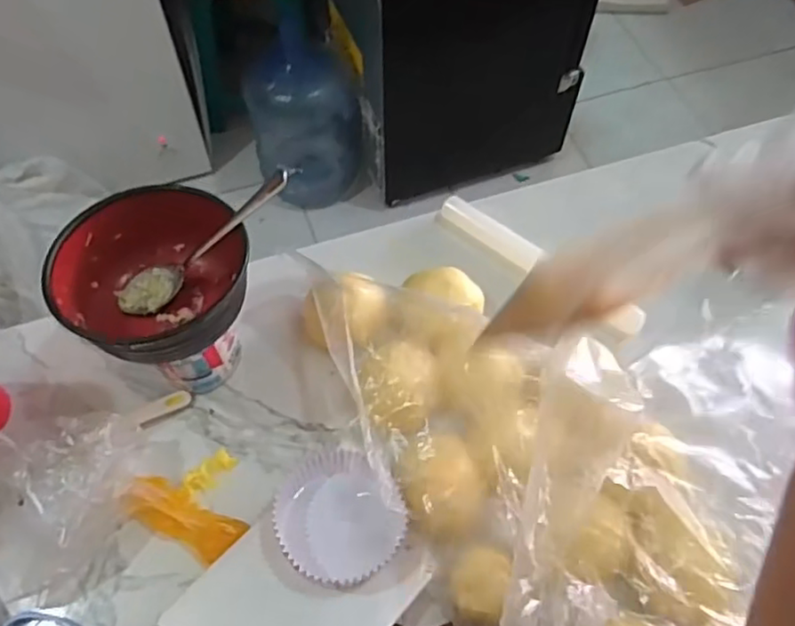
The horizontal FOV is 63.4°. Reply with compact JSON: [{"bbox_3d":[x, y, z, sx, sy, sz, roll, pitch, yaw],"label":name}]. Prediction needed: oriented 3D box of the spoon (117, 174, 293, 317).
[{"bbox_3d":[-0.151,-0.053,0.493,0.176,0.021,0.040,-33,58,23],"label":"spoon"}]

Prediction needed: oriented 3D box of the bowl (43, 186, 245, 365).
[{"bbox_3d":[-0.187,-0.027,0.499,0.131,0.065,0.142,0,59,0],"label":"bowl"}]

